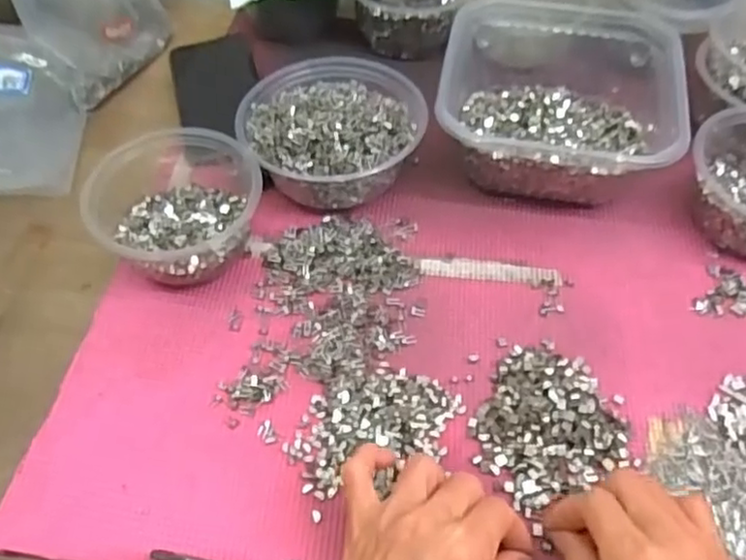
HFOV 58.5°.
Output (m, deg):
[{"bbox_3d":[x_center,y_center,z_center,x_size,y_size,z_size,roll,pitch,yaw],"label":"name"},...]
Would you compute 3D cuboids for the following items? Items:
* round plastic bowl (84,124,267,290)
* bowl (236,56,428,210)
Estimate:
[{"bbox_3d":[-0.145,-0.057,0.476,0.116,0.063,0.129,-34,61,-22],"label":"round plastic bowl"},{"bbox_3d":[-0.029,-0.106,0.507,0.137,0.064,0.113,-6,54,-4],"label":"bowl"}]

